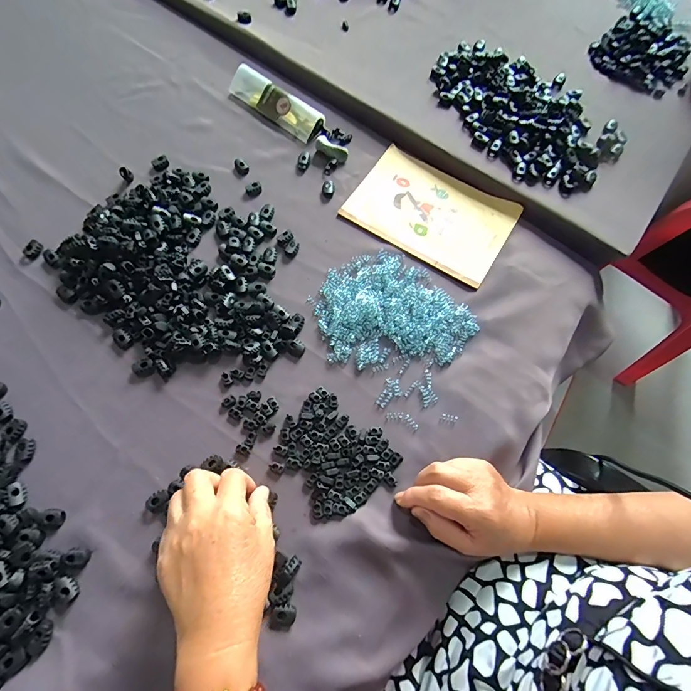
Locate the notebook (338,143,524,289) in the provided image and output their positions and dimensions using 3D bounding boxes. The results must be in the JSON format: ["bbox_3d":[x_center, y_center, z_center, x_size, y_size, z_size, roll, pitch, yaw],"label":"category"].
[{"bbox_3d":[0.115,-0.181,0.509,0.205,0.012,0.139,32,72,9],"label":"notebook"}]

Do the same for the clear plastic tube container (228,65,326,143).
[{"bbox_3d":[-0.103,-0.355,0.546,0.157,0.021,0.040,38,73,11],"label":"clear plastic tube container"}]

